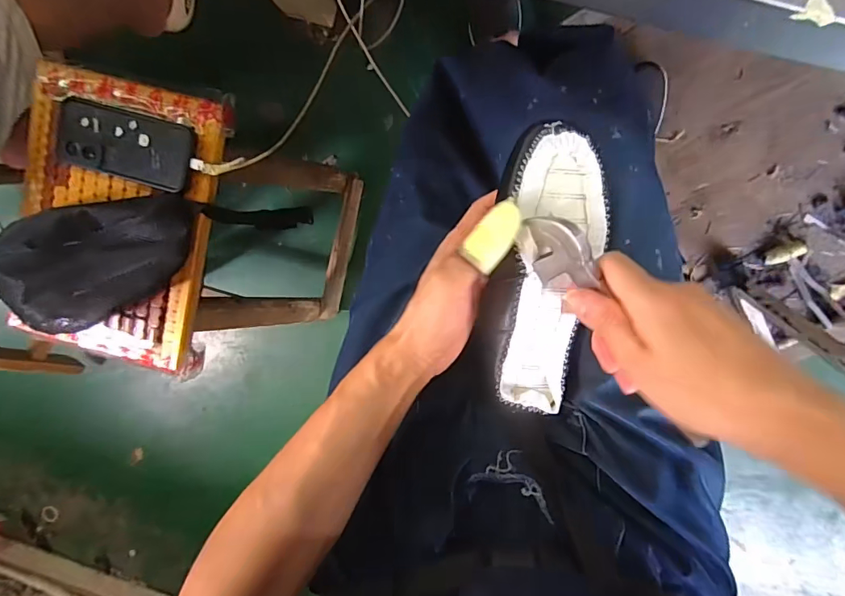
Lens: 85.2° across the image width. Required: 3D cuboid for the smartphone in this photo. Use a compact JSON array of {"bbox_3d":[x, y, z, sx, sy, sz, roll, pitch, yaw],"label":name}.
[{"bbox_3d":[-0.360,-0.185,0.551,0.170,0.016,0.079,15,100,3],"label":"smartphone"}]

